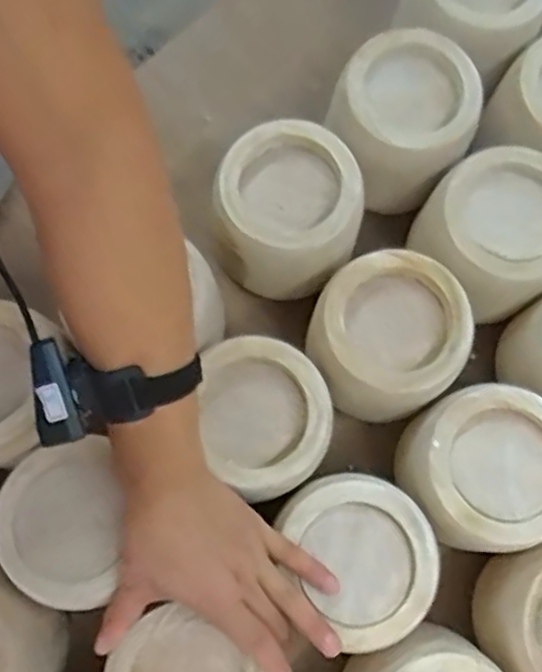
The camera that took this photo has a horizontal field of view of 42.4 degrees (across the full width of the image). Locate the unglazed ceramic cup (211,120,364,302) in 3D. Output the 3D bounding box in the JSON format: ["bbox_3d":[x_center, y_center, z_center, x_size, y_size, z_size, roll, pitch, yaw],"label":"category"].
[{"bbox_3d":[0.015,-0.110,0.649,0.123,0.122,0.125,0,76,0],"label":"unglazed ceramic cup"}]

